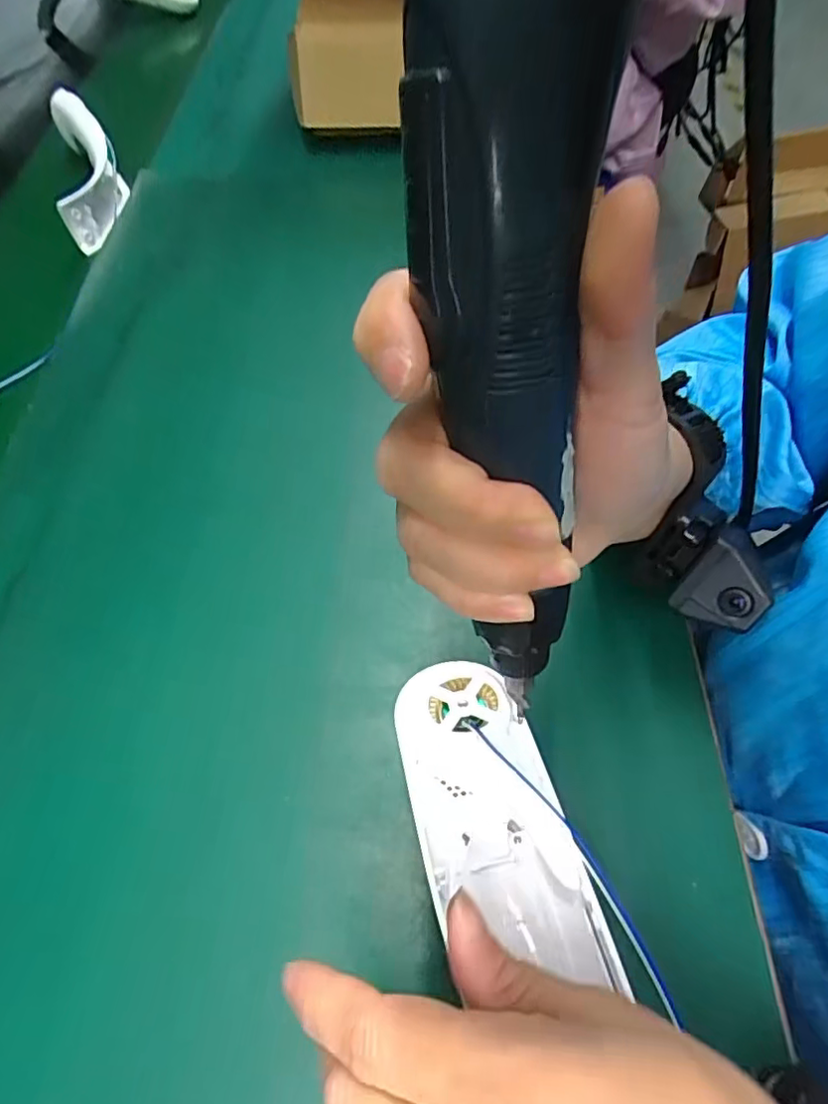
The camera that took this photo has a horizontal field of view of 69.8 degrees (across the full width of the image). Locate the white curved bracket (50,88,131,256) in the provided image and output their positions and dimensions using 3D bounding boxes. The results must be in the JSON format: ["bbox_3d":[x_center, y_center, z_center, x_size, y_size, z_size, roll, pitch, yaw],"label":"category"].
[{"bbox_3d":[-0.268,-0.320,0.485,0.047,0.050,0.156,-15,75,-6],"label":"white curved bracket"}]

